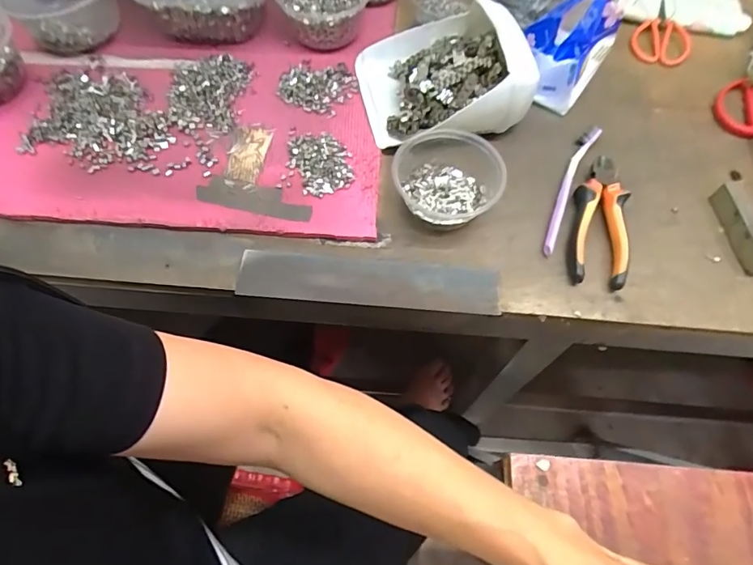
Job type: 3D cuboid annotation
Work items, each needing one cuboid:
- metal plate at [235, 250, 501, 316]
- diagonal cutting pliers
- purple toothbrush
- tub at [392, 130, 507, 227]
[{"bbox_3d":[-0.007,-0.003,0.448,0.246,0.007,0.055,5,57,2],"label":"metal plate"},{"bbox_3d":[0.227,-0.065,0.471,0.053,0.021,0.147,11,62,5],"label":"diagonal cutting pliers"},{"bbox_3d":[0.204,-0.101,0.494,0.018,0.011,0.174,25,64,12],"label":"purple toothbrush"},{"bbox_3d":[0.074,-0.108,0.474,0.113,0.053,0.102,-25,65,-14],"label":"tub"}]

